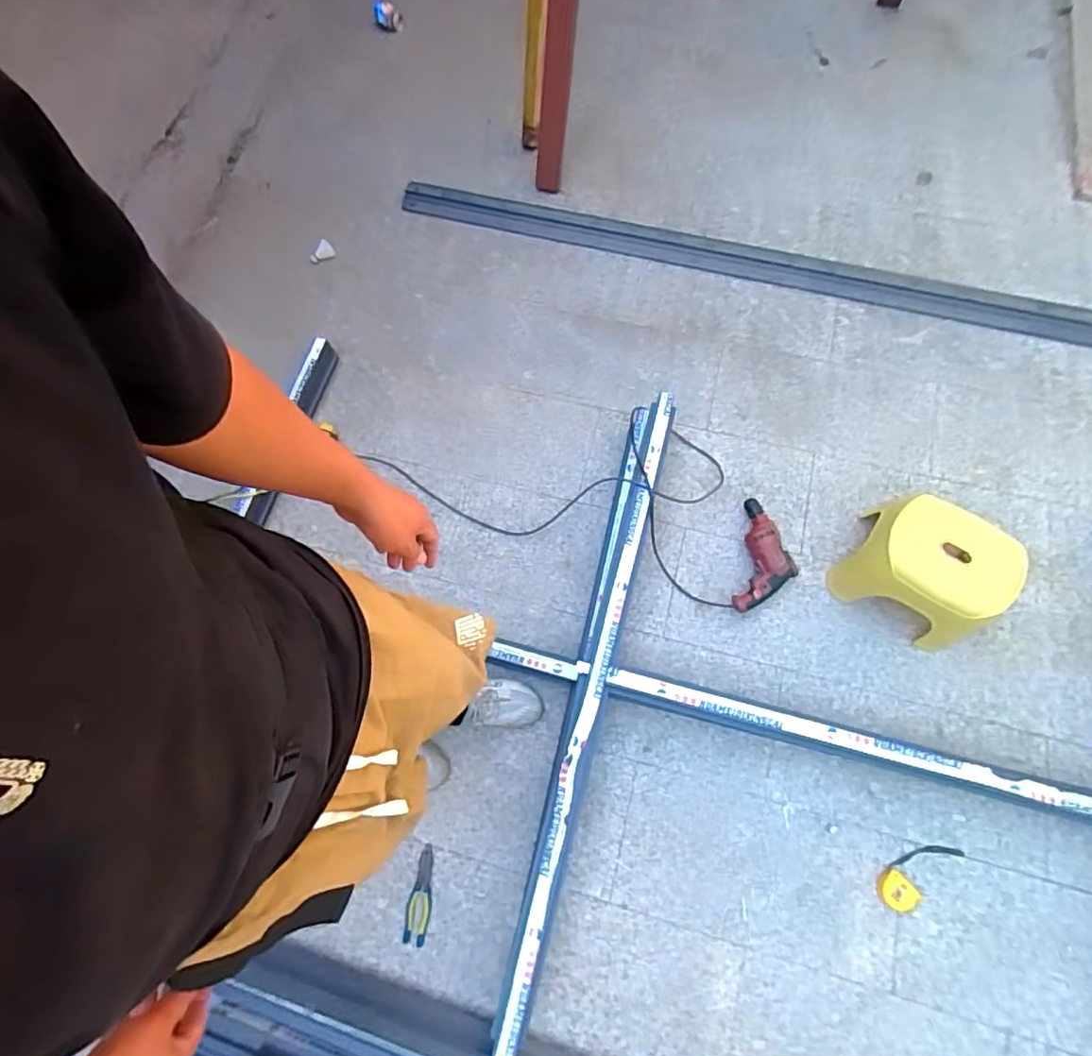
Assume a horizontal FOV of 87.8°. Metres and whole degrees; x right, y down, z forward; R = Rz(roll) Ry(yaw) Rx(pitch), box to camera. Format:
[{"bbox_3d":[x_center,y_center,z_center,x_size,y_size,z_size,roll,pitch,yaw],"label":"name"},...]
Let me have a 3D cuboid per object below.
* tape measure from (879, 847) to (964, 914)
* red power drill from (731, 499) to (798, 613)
[{"bbox_3d":[0.808,0.743,1.226,0.202,0.033,0.085,-36,75,-9],"label":"tape measure"},{"bbox_3d":[0.558,0.077,1.427,0.140,0.058,0.287,12,74,5],"label":"red power drill"}]

